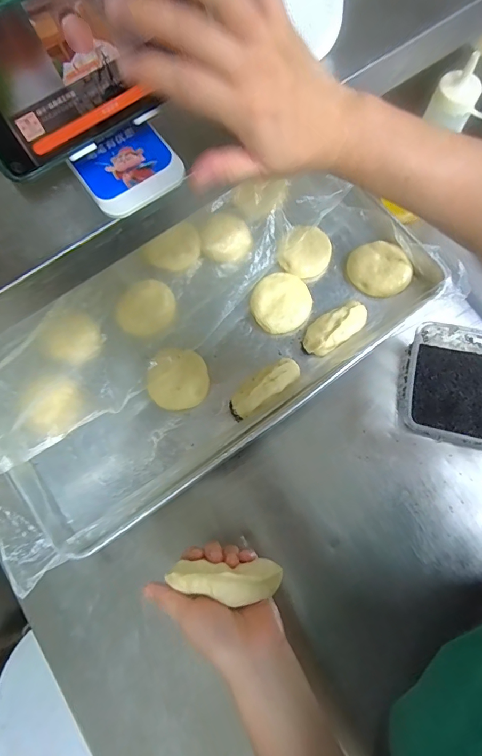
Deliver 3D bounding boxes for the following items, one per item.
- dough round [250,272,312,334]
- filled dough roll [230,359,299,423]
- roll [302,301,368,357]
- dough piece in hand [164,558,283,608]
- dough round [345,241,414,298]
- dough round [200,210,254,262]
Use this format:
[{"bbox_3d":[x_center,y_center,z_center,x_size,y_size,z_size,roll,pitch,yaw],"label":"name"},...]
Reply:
[{"bbox_3d":[0.056,-0.105,0.600,0.081,0.019,0.085,-1,73,2],"label":"dough round"},{"bbox_3d":[0.031,0.013,0.554,0.102,0.040,0.033,-34,75,-8],"label":"filled dough roll"},{"bbox_3d":[0.128,-0.068,0.572,0.100,0.042,0.047,-31,74,-7],"label":"roll"},{"bbox_3d":[-0.014,0.176,0.370,0.098,0.018,0.030,1,73,-1],"label":"dough piece in hand"},{"bbox_3d":[0.193,-0.153,0.600,0.069,0.030,0.088,-37,75,-9],"label":"dough round"},{"bbox_3d":[-0.023,-0.206,0.616,0.071,0.019,0.076,-1,73,2],"label":"dough round"}]

